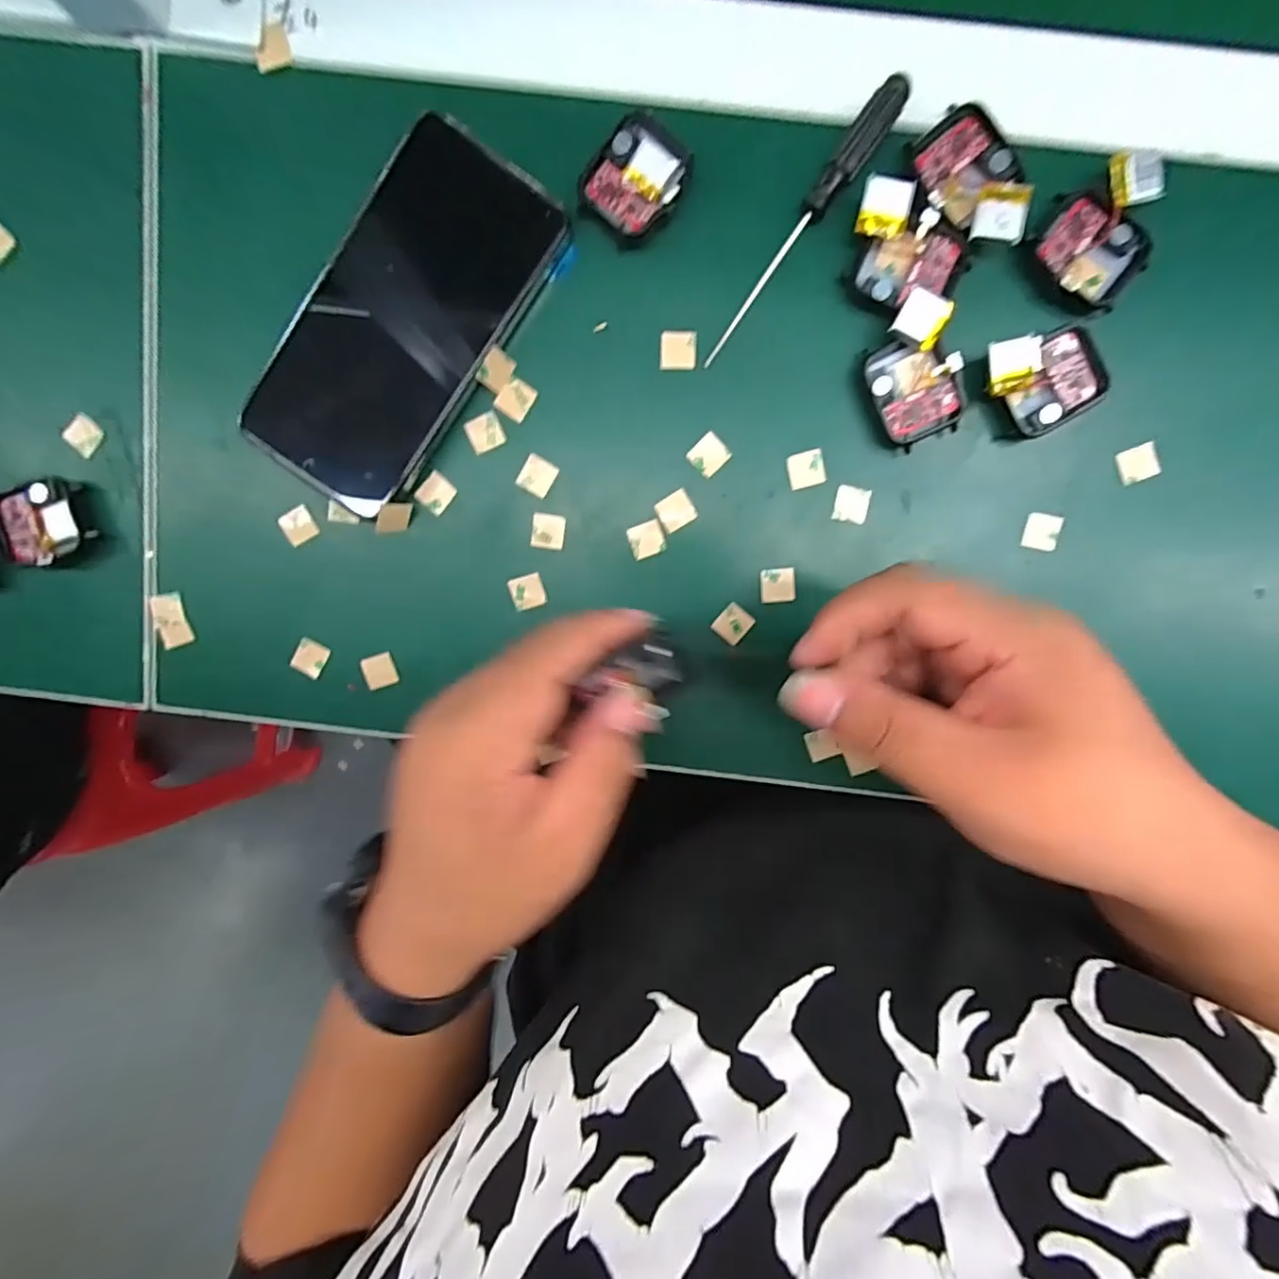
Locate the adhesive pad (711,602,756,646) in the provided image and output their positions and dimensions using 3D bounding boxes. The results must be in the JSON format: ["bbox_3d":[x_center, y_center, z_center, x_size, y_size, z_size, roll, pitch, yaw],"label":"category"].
[{"bbox_3d":[0.046,-0.007,0.281,0.015,0.004,0.017,41,98,-5],"label":"adhesive pad"}]

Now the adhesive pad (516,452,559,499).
[{"bbox_3d":[-0.048,-0.077,0.274,0.015,0.004,0.016,32,99,-4],"label":"adhesive pad"}]

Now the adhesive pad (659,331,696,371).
[{"bbox_3d":[0.018,-0.132,0.265,0.016,0.004,0.017,1,99,1],"label":"adhesive pad"}]

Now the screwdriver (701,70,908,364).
[{"bbox_3d":[0.070,-0.178,0.251,0.013,0.010,0.132,36,98,-4],"label":"screwdriver"}]

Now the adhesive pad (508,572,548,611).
[{"bbox_3d":[-0.054,-0.023,0.282,0.016,0.004,0.016,-18,99,4],"label":"adhesive pad"}]

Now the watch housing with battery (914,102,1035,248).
[{"bbox_3d":[0.141,-0.191,0.241,0.038,0.011,0.056,-42,96,7],"label":"watch housing with battery"}]

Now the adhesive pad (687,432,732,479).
[{"bbox_3d":[0.033,-0.086,0.270,0.015,0.004,0.016,44,98,-6],"label":"adhesive pad"}]

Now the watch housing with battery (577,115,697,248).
[{"bbox_3d":[-0.002,-0.197,0.250,0.038,0.007,0.048,42,98,-5],"label":"watch housing with battery"}]

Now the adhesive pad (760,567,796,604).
[{"bbox_3d":[0.067,-0.026,0.278,0.016,0.004,0.016,-3,99,2],"label":"adhesive pad"}]

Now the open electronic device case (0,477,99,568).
[{"bbox_3d":[-0.283,-0.054,0.276,0.043,0.013,0.036,-13,99,3],"label":"open electronic device case"}]

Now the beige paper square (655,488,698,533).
[{"bbox_3d":[0.017,-0.061,0.275,0.016,0.004,0.015,-30,97,6],"label":"beige paper square"}]

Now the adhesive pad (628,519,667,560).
[{"bbox_3d":[0.004,-0.047,0.277,0.017,0.004,0.016,-19,98,4],"label":"adhesive pad"}]

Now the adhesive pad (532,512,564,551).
[{"bbox_3d":[-0.044,-0.051,0.277,0.015,0.004,0.016,8,100,0],"label":"adhesive pad"}]

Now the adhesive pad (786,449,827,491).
[{"bbox_3d":[0.078,-0.079,0.270,0.017,0.004,0.016,-14,99,4],"label":"adhesive pad"}]

